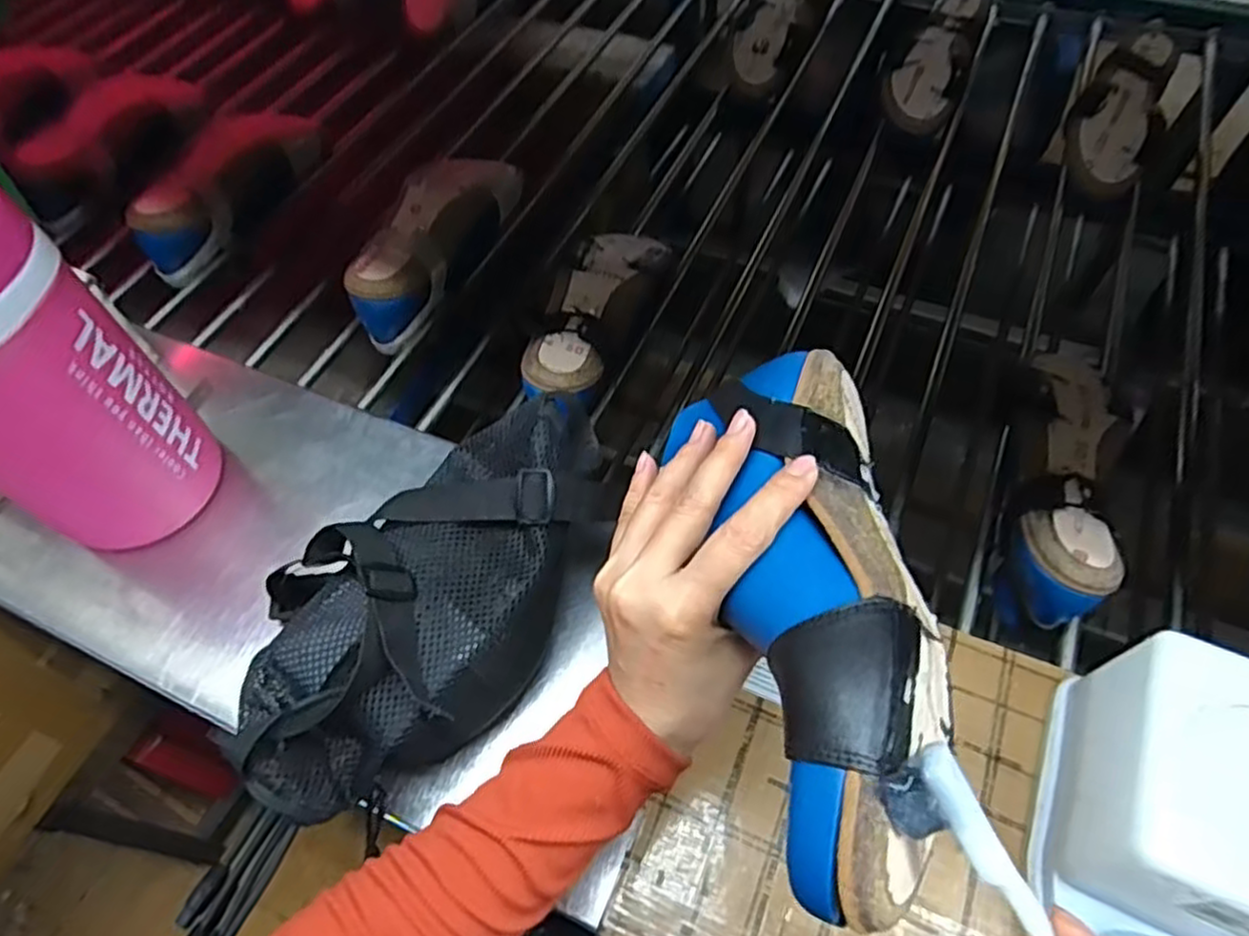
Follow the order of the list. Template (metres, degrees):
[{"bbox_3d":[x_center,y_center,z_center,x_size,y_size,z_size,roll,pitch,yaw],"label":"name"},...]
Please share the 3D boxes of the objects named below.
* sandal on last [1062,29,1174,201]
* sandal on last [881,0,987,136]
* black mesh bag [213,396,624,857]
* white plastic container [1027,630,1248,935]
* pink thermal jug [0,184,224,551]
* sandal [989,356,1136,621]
[{"bbox_3d":[0.524,-0.380,0.764,0.089,0.072,0.209,23,59,18],"label":"sandal on last"},{"bbox_3d":[0.363,-0.473,0.843,0.085,0.062,0.237,23,59,18],"label":"sandal on last"},{"bbox_3d":[-0.107,0.073,0.420,0.246,0.110,0.129,-40,62,-22],"label":"black mesh bag"},{"bbox_3d":[0.264,0.163,0.337,0.099,0.109,0.131,21,59,17],"label":"white plastic container"},{"bbox_3d":[-0.352,-0.041,0.432,0.101,0.246,0.109,-2,55,2],"label":"pink thermal jug"},{"bbox_3d":[0.314,0.011,0.533,0.073,0.081,0.217,18,58,15],"label":"sandal"}]

